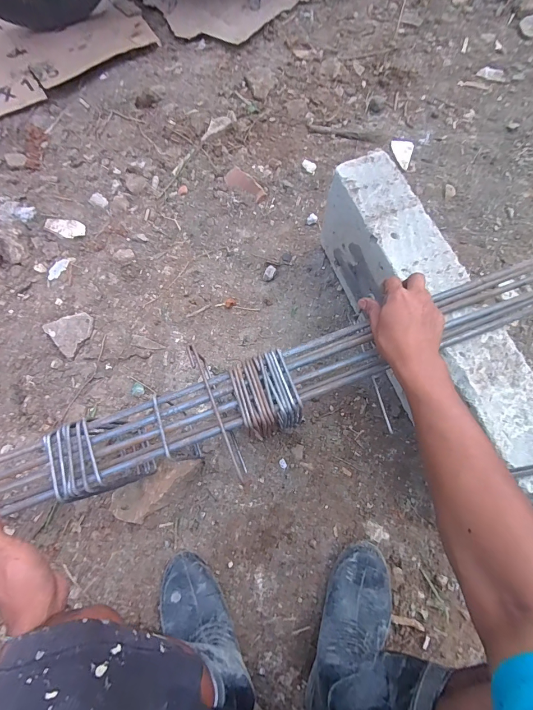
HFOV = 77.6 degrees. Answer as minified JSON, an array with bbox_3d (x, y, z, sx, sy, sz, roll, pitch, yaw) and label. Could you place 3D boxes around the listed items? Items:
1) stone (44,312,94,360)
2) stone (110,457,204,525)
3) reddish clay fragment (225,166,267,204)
[{"bbox_3d":[-0.404,-0.052,0.692,0.088,0.007,0.084,43,76,13],"label":"stone"},{"bbox_3d":[-0.196,0.234,0.587,0.165,0.037,0.072,-35,75,-11],"label":"stone"},{"bbox_3d":[-0.054,-0.411,0.809,0.114,0.022,0.051,43,76,13],"label":"reddish clay fragment"}]

